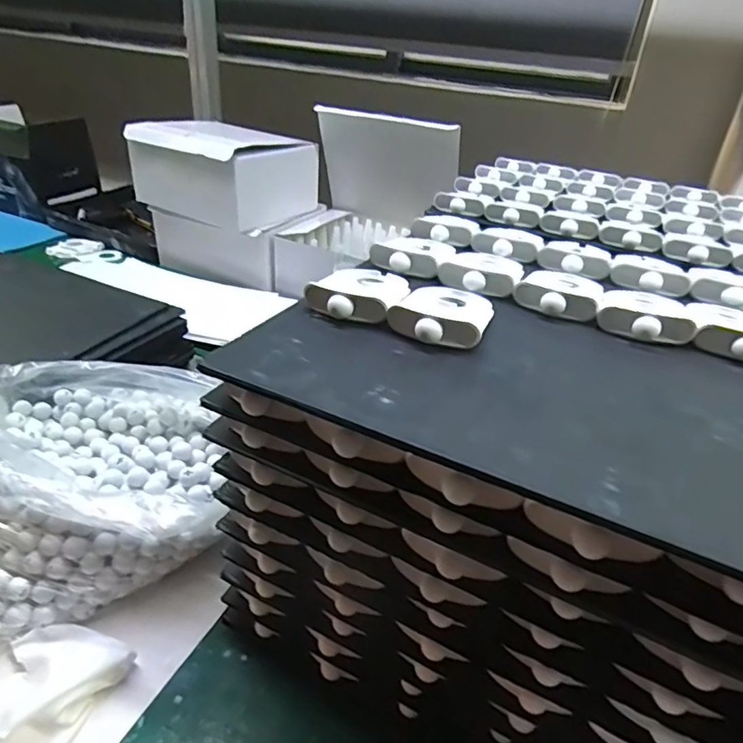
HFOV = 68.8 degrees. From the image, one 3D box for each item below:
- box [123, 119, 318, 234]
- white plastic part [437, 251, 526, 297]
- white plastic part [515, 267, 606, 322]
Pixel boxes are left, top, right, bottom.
[{"bbox_3d":[-0.236,-0.320,0.872,0.219,0.121,0.221,22,36,26],"label":"box"},{"bbox_3d":[0.090,-0.083,0.425,0.059,0.015,0.092,15,33,16],"label":"white plastic part"},{"bbox_3d":[0.142,-0.063,0.403,0.057,0.016,0.088,17,34,19],"label":"white plastic part"}]

